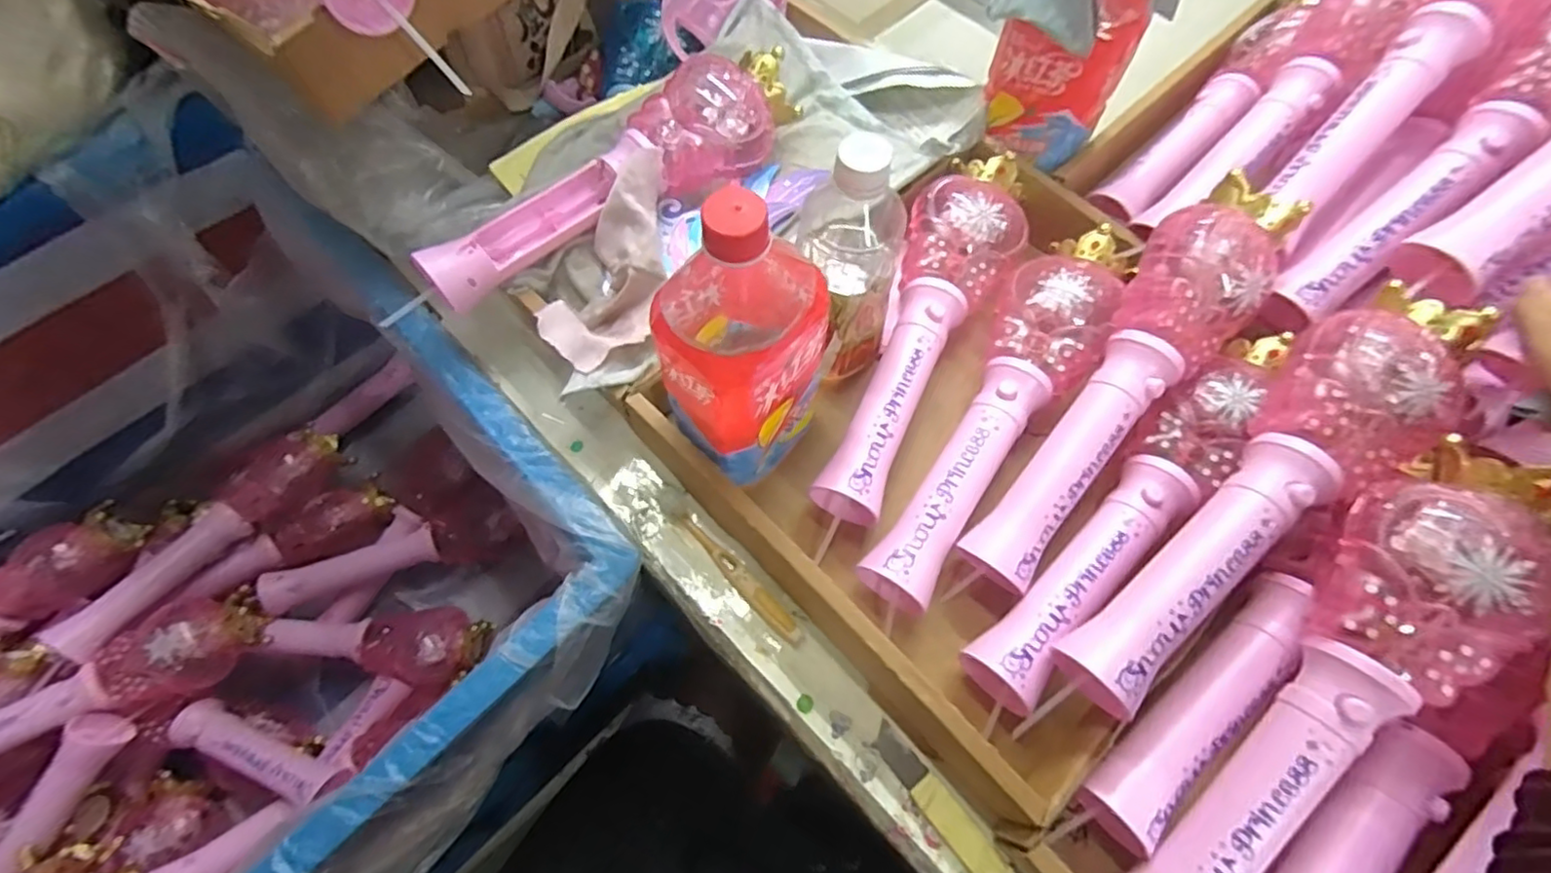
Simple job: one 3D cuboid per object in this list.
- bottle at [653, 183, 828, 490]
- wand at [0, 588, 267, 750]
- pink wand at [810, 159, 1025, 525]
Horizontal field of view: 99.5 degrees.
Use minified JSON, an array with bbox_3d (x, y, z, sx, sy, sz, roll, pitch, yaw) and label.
[{"bbox_3d":[-0.019,-0.053,0.385,0.093,0.217,0.106,2,66,1],"label":"bottle"},{"bbox_3d":[-0.686,0.258,0.634,0.322,0.083,0.092,-28,68,-27],"label":"wand"},{"bbox_3d":[0.117,-0.081,0.483,0.084,0.067,0.307,20,68,9],"label":"pink wand"}]

